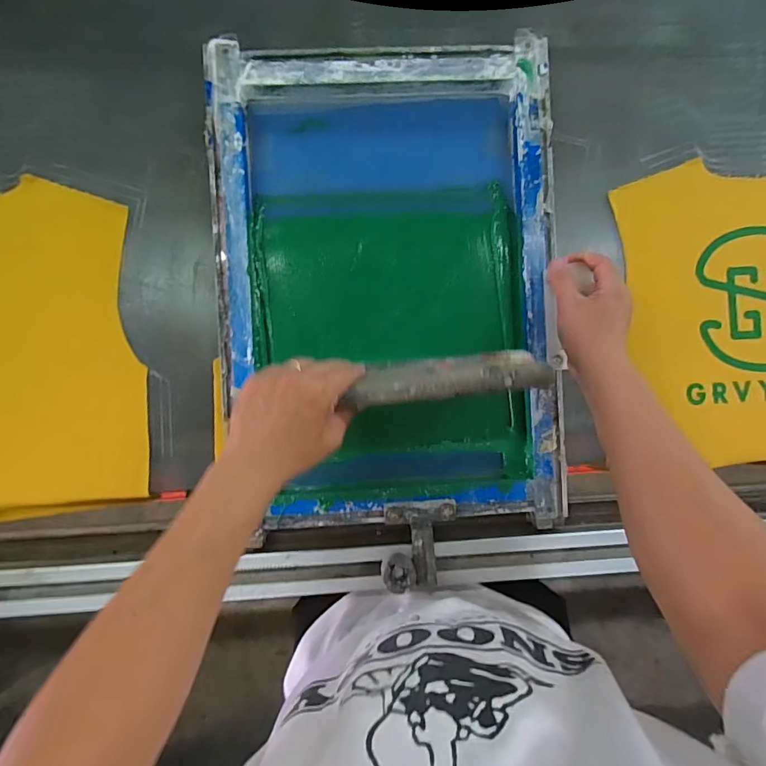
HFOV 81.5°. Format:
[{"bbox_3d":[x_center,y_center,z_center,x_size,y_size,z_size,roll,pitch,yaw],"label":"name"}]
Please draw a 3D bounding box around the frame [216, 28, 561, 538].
[{"bbox_3d":[0.009,-0.110,0.526,0.383,0.047,0.541,-4,89,-4],"label":"frame"}]

